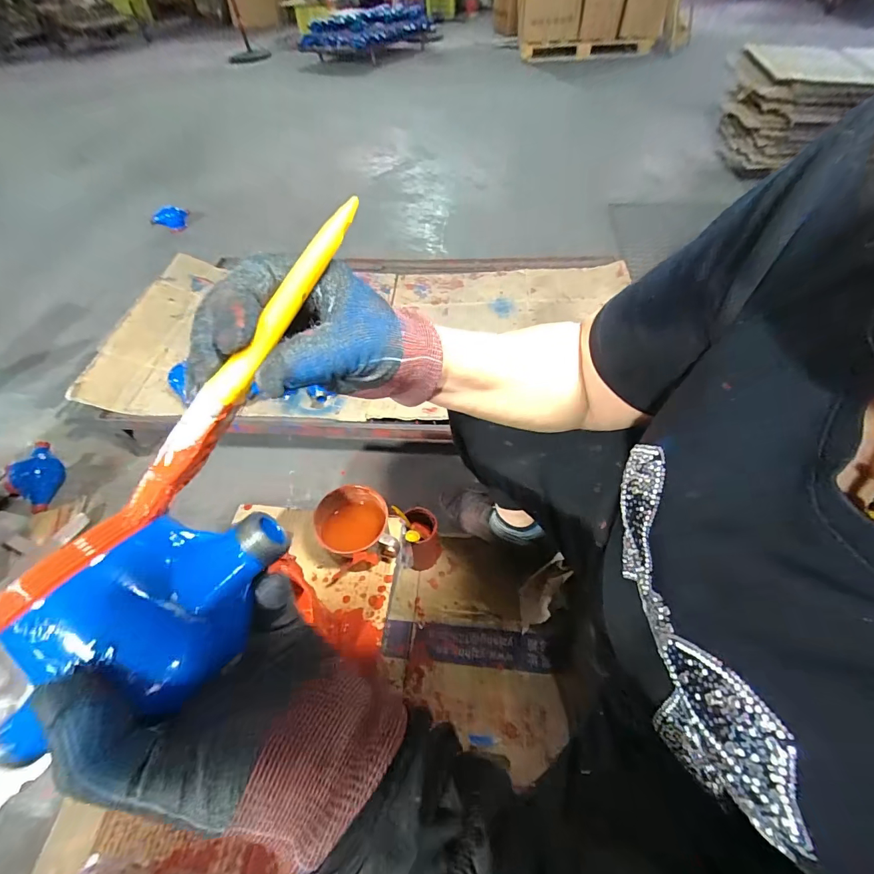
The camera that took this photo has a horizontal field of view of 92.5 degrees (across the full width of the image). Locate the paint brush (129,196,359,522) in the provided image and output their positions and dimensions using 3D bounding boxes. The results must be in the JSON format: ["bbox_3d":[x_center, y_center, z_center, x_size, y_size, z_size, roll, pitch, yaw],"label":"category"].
[{"bbox_3d":[-0.086,-0.039,0.194,0.010,0.017,0.171,27,81,22],"label":"paint brush"}]

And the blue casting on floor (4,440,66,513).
[{"bbox_3d":[-0.906,0.090,0.957,0.094,0.078,0.131,16,54,15],"label":"blue casting on floor"}]

